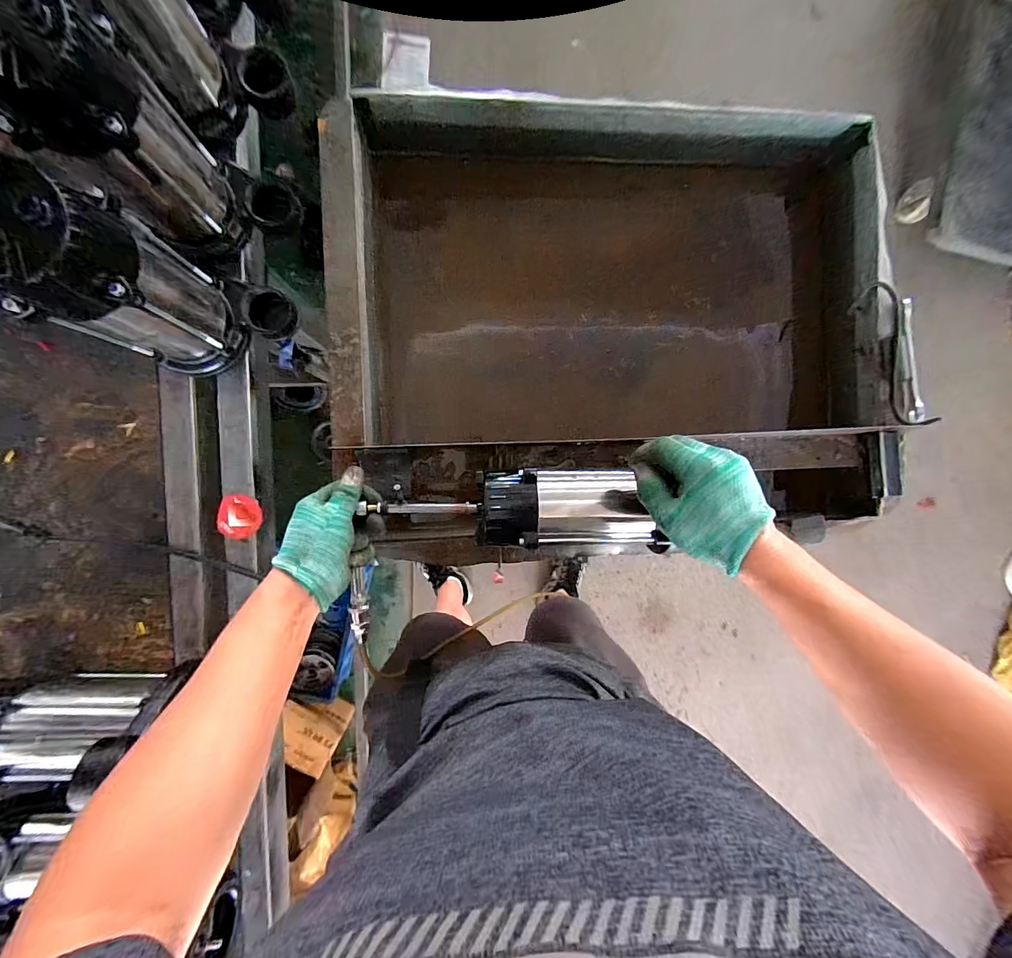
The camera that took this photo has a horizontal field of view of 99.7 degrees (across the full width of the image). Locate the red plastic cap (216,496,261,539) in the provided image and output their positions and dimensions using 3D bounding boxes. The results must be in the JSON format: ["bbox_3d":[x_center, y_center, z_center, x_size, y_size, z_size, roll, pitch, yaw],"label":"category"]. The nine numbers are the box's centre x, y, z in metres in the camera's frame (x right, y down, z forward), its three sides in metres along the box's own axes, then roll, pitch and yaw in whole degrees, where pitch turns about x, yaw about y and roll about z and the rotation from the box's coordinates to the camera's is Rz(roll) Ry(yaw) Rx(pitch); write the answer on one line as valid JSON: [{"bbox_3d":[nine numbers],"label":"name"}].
[{"bbox_3d":[-0.328,0.047,0.526,0.048,0.010,0.052,0,91,-6],"label":"red plastic cap"}]

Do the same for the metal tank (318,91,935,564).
[{"bbox_3d":[0.149,-0.208,0.661,0.763,0.251,0.578,-2,92,-4],"label":"metal tank"}]

